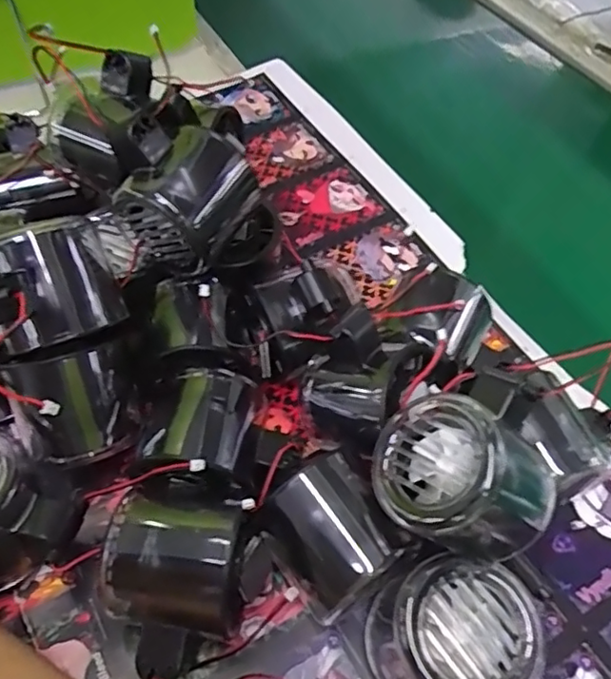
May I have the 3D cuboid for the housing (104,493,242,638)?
[{"bbox_3d":[-0.055,0.099,0.261,0.055,0.050,0.050,8,54,3],"label":"housing"}]

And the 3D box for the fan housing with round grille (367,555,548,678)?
[{"bbox_3d":[0.057,0.124,0.241,0.058,0.059,0.049,14,54,7],"label":"fan housing with round grille"}]

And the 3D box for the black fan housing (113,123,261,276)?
[{"bbox_3d":[-0.057,-0.073,0.304,0.044,0.051,0.059,28,57,17],"label":"black fan housing"}]

